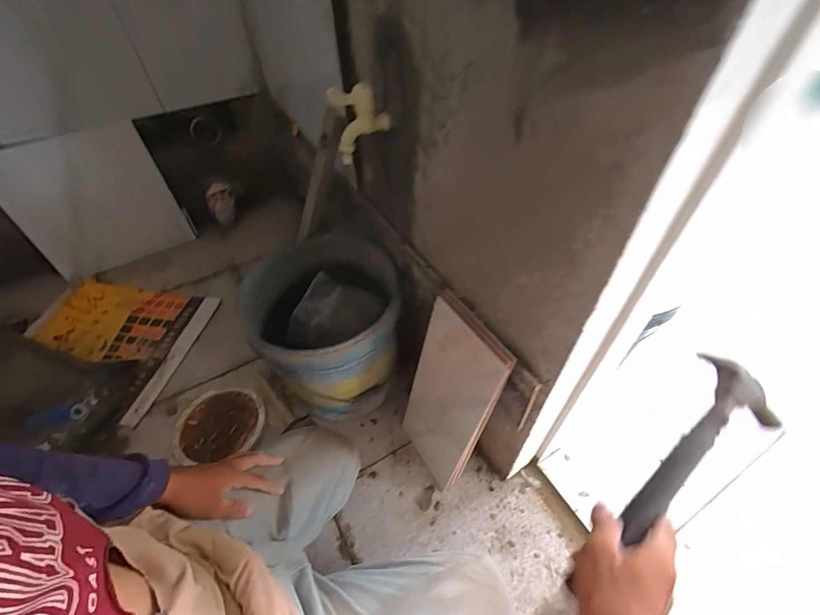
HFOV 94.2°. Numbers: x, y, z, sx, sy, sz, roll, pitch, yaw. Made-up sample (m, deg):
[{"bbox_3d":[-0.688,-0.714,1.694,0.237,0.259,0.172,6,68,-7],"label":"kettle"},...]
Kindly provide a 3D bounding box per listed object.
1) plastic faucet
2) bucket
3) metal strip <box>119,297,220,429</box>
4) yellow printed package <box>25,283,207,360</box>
[{"bbox_3d":[-0.071,-0.268,0.560,0.083,0.102,0.052,-4,48,-1],"label":"plastic faucet"},{"bbox_3d":[-0.181,0.040,0.845,0.307,0.278,0.317,-16,50,-12],"label":"bucket"},{"bbox_3d":[-0.629,0.129,1.023,0.050,0.012,0.394,16,55,2],"label":"metal strip"},{"bbox_3d":[-0.852,0.045,1.113,0.443,0.046,0.261,6,49,7],"label":"yellow printed package"}]

